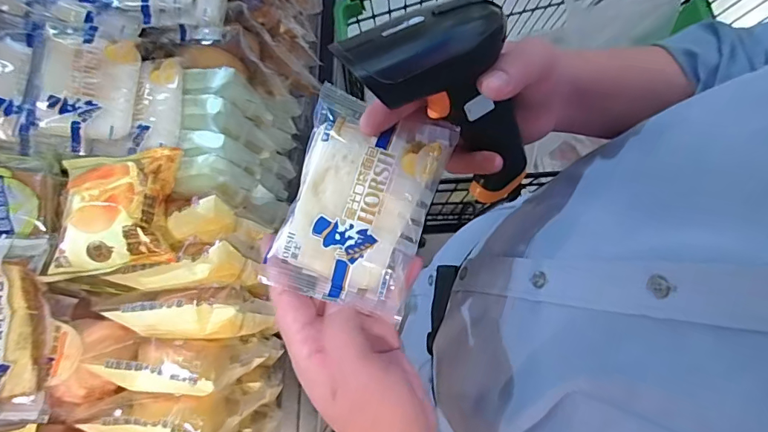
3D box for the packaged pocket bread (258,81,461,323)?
[{"bbox_3d":[-0.015,-0.012,0.283,0.087,0.022,0.126,17,77,5],"label":"packaged pocket bread"}]

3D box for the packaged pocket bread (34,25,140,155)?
[{"bbox_3d":[-0.264,-0.113,0.408,0.074,0.021,0.111,7,88,-27],"label":"packaged pocket bread"}]

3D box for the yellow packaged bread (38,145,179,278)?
[{"bbox_3d":[-0.226,-0.008,0.380,0.098,0.039,0.105,-8,76,-1],"label":"yellow packaged bread"}]

